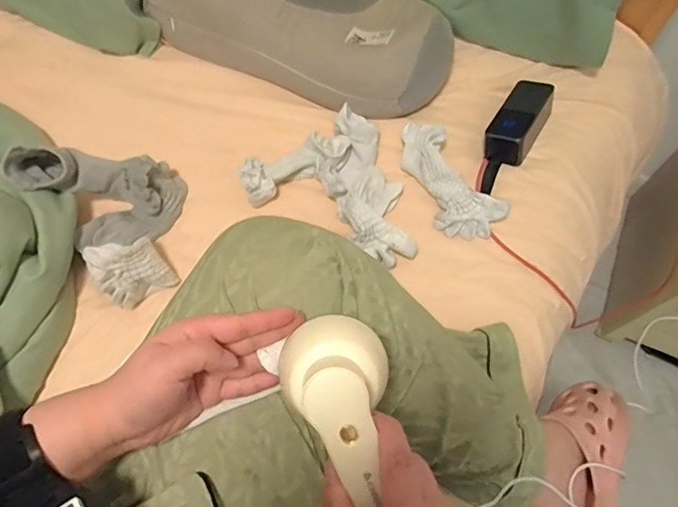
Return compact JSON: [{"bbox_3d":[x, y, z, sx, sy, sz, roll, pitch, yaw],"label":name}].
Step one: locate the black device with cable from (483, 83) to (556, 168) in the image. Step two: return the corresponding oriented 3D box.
[{"bbox_3d":[0.254,-0.187,0.672,0.064,0.040,0.151,30,67,14],"label":"black device with cable"}]

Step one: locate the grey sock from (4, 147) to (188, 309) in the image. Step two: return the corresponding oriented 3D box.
[{"bbox_3d":[-0.276,-0.067,0.605,0.157,0.103,0.219,-40,70,-18],"label":"grey sock"}]

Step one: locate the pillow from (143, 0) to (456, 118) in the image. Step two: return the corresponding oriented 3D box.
[{"bbox_3d":[-0.061,-0.352,0.718,0.454,0.113,0.199,29,67,13],"label":"pillow"}]

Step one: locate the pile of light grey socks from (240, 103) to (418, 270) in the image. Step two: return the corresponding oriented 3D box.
[{"bbox_3d":[-0.006,-0.074,0.623,0.194,0.049,0.231,-24,66,-11],"label":"pile of light grey socks"}]

